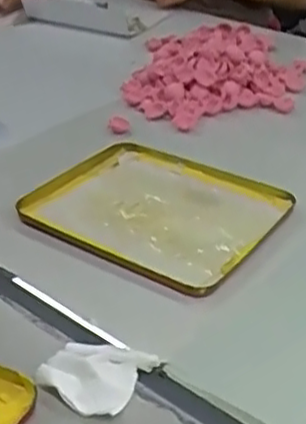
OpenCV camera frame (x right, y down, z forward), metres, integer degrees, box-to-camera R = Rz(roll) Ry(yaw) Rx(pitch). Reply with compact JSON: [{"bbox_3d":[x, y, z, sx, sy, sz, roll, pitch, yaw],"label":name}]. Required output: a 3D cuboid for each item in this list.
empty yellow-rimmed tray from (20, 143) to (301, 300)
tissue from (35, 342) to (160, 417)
[{"bbox_3d":[0.011,-0.007,0.758,0.250,0.026,0.205,20,38,30],"label":"empty yellow-rimmed tray"},{"bbox_3d":[-0.046,0.127,0.551,0.077,0.014,0.071,20,37,30],"label":"tissue"}]

